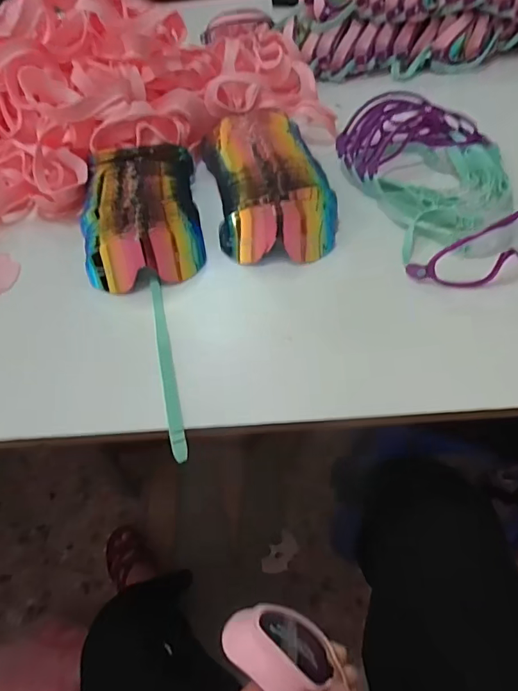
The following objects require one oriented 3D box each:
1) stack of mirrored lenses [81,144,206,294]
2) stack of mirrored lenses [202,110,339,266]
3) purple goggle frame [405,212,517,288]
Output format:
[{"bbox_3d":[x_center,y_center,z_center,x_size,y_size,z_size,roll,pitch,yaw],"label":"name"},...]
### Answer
[{"bbox_3d":[-0.140,-0.162,0.563,0.132,0.066,0.225,-9,51,-2],"label":"stack of mirrored lenses"},{"bbox_3d":[0.008,-0.217,0.592,0.136,0.064,0.261,-10,51,-3],"label":"stack of mirrored lenses"},{"bbox_3d":[0.233,-0.105,0.462,0.164,0.044,0.052,-29,53,-1],"label":"purple goggle frame"}]

